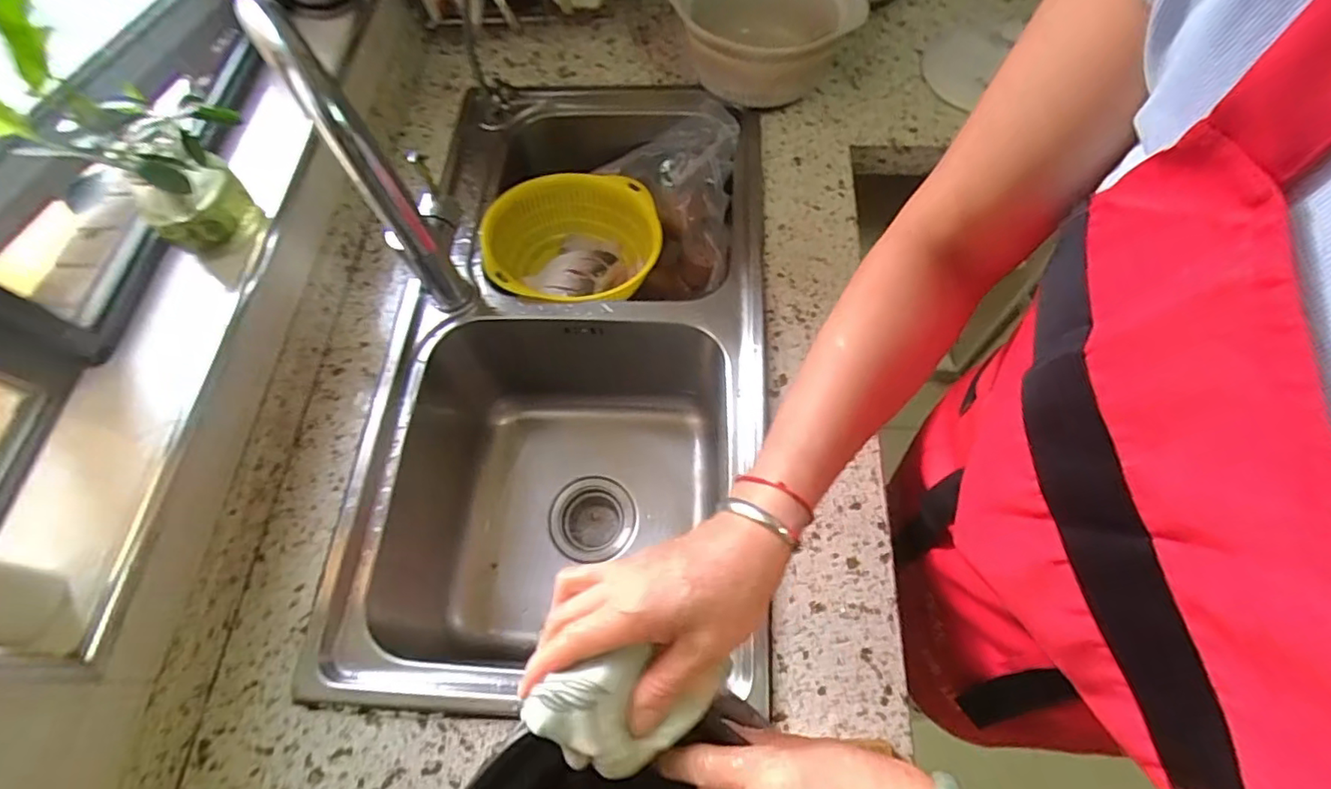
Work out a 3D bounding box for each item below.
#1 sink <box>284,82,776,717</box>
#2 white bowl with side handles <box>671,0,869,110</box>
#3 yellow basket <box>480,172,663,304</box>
[{"bbox_3d":[-0.093,-0.024,0.736,0.382,0.235,0.731,3,65,5],"label":"sink"},{"bbox_3d":[0.127,-0.458,0.755,0.215,0.119,0.184,-7,64,-1],"label":"white bowl with side handles"},{"bbox_3d":[-0.108,-0.178,0.752,0.213,0.109,0.208,-1,64,2],"label":"yellow basket"}]

